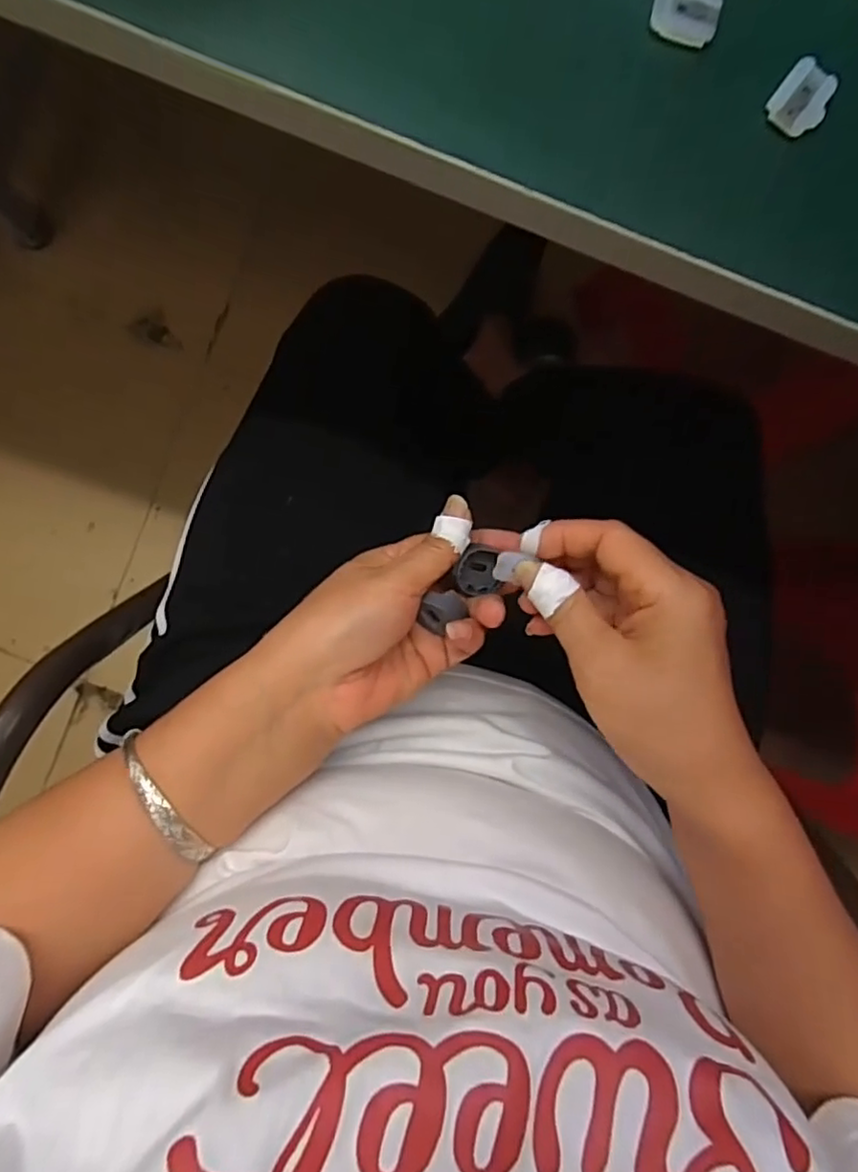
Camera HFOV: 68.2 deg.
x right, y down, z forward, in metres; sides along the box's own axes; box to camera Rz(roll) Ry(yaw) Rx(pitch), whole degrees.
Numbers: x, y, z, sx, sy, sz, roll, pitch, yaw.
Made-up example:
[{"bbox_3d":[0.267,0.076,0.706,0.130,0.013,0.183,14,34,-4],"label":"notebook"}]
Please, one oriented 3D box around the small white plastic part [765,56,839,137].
[{"bbox_3d":[0.124,-0.161,0.209,0.017,0.005,0.021,36,89,-4],"label":"small white plastic part"}]

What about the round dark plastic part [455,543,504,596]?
[{"bbox_3d":[0.025,-0.008,0.328,0.023,0.008,0.023,-2,116,-5],"label":"round dark plastic part"}]

